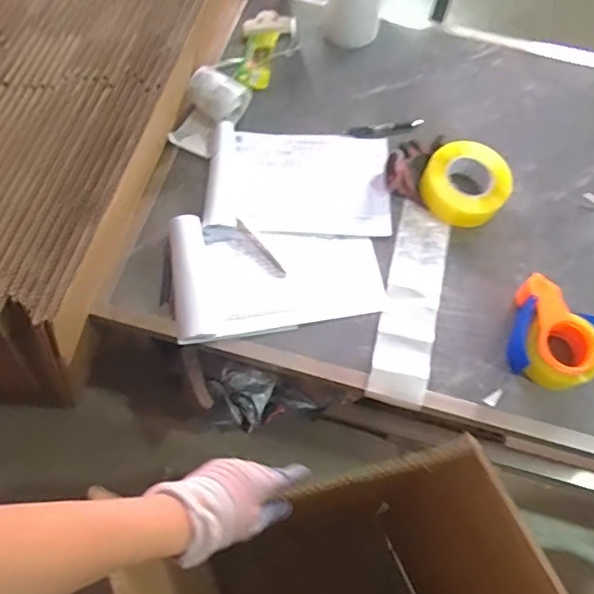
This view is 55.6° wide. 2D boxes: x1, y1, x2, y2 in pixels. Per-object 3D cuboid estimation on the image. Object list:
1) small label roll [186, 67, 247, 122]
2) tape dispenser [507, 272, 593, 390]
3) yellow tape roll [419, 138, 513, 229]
[{"bbox_3d":[-0.134,-0.339,0.955,0.085,0.073,0.076,39,71,15],"label":"small label roll"},{"bbox_3d":[0.408,0.065,0.808,0.190,0.056,0.144,20,65,8],"label":"tape dispenser"},{"bbox_3d":[0.275,-0.182,0.916,0.130,0.056,0.133,1,64,-2],"label":"yellow tape roll"}]

